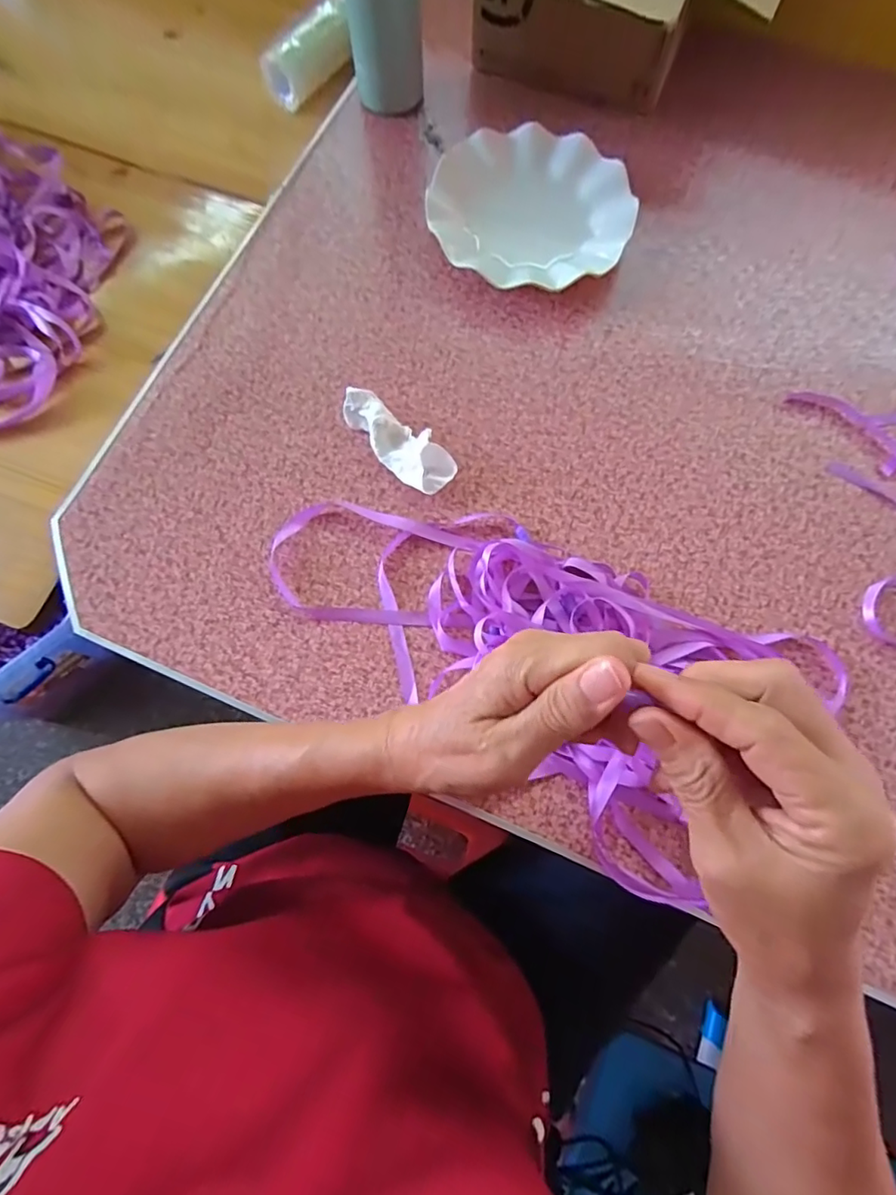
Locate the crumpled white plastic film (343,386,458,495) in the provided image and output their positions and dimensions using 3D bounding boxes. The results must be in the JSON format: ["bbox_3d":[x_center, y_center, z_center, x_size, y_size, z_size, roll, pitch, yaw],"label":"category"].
[{"bbox_3d":[-0.041,-0.126,0.432,0.036,0.025,0.108,-44,79,-10],"label":"crumpled white plastic film"}]

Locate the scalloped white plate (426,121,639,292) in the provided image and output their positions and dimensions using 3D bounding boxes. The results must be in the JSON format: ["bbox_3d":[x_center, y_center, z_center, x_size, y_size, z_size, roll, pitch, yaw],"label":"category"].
[{"bbox_3d":[0.076,-0.352,0.490,0.177,0.025,0.172,0,75,0],"label":"scalloped white plate"}]

